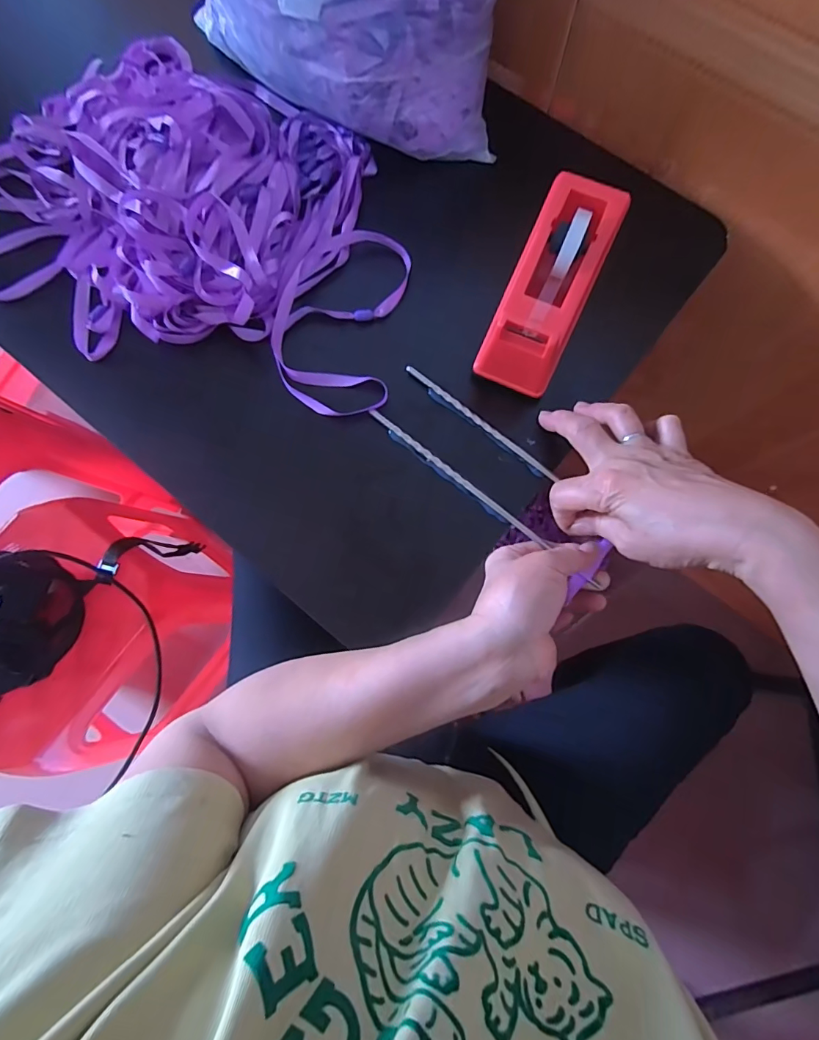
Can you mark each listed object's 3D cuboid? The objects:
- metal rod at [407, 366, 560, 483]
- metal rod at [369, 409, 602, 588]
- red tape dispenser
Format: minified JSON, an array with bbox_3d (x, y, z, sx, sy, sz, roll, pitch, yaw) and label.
[{"bbox_3d":[0.056,-0.079,0.370,0.150,0.006,0.007,39,81,8],"label":"metal rod"},{"bbox_3d":[0.055,-0.019,0.359,0.221,0.007,0.006,39,81,7],"label":"metal rod"},{"bbox_3d":[0.108,-0.177,0.356,0.062,0.070,0.153,25,79,6],"label":"red tape dispenser"}]

